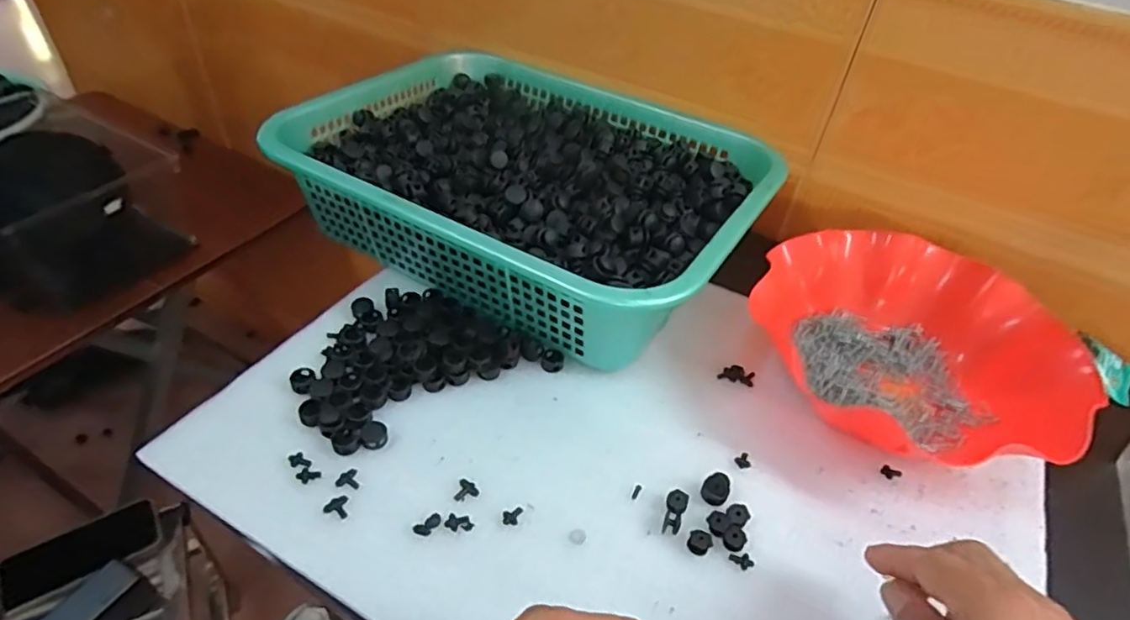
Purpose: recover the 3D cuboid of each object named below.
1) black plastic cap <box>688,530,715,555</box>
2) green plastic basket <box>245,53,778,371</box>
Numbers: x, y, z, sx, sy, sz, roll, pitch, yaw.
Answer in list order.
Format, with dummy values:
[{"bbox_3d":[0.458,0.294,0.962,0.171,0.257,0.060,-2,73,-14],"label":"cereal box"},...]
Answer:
[{"bbox_3d":[0.081,0.140,0.378,0.014,0.005,0.013,3,46,-3],"label":"black plastic cap"},{"bbox_3d":[-0.028,-0.123,0.567,0.389,0.093,0.295,25,49,17],"label":"green plastic basket"}]

